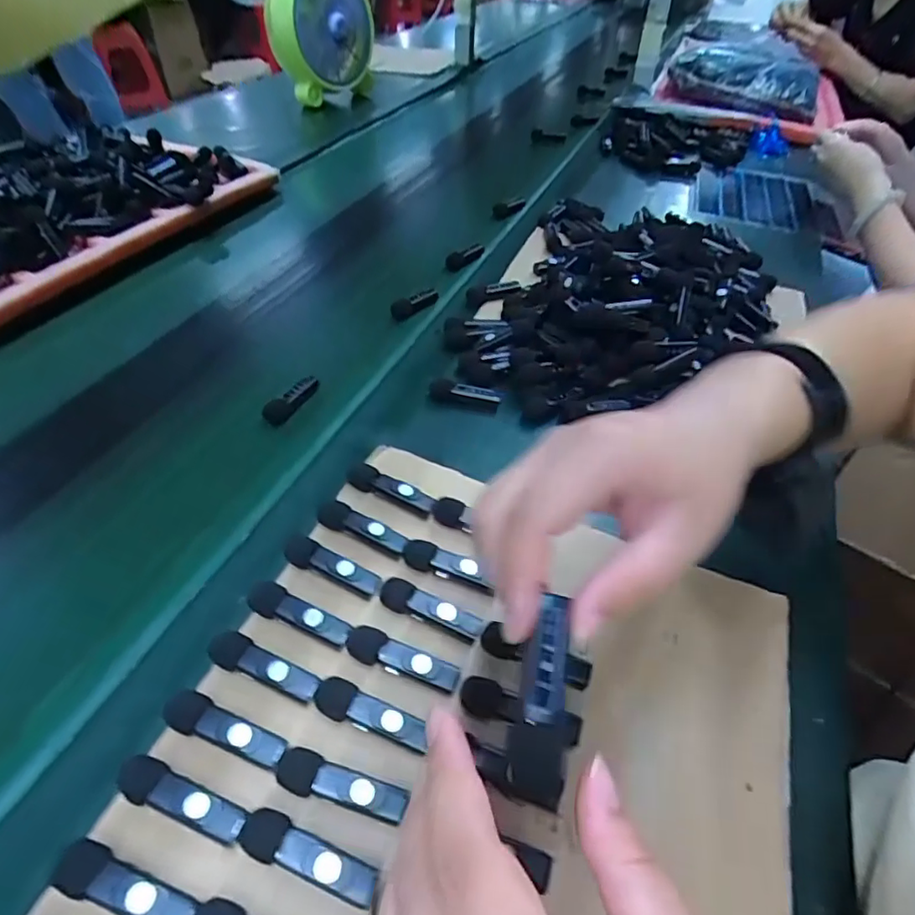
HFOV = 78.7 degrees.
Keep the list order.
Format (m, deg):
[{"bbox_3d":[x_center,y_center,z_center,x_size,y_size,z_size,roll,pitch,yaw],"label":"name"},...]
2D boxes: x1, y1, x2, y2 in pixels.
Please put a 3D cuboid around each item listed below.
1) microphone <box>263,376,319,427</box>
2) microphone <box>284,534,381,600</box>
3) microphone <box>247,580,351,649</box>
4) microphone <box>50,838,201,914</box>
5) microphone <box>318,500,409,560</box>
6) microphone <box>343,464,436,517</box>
[{"bbox_3d":[-0.149,-0.054,0.502,0.020,0.019,0.061,16,47,12],"label":"microphone"},{"bbox_3d":[-0.078,0.069,0.351,0.065,0.014,0.017,21,50,12],"label":"microphone"},{"bbox_3d":[-0.094,0.092,0.326,0.066,0.014,0.017,22,50,13],"label":"microphone"},{"bbox_3d":[-0.140,0.182,0.236,0.063,0.011,0.018,16,49,8],"label":"microphone"},{"bbox_3d":[-0.065,0.048,0.372,0.066,0.016,0.017,23,50,14],"label":"microphone"},{"bbox_3d":[-0.048,0.023,0.397,0.066,0.017,0.017,19,49,11],"label":"microphone"}]

